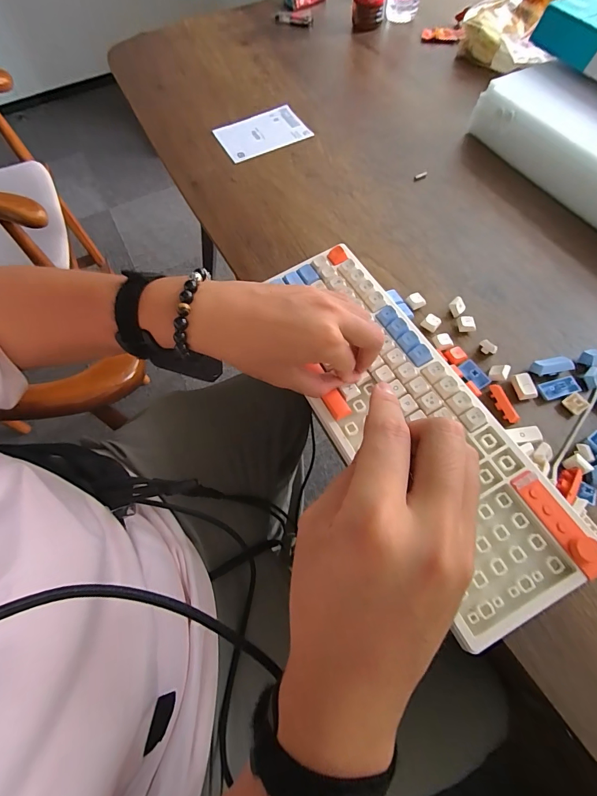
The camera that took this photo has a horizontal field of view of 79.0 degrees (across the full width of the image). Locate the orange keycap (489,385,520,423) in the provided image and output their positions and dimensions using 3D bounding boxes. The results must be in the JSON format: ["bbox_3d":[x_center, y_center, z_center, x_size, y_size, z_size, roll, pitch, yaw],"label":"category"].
[{"bbox_3d":[0.208,0.006,0.367,0.012,0.008,0.043,-15,65,-5],"label":"orange keycap"}]

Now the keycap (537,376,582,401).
[{"bbox_3d":[0.269,-0.010,0.374,0.039,0.006,0.019,-15,65,-5],"label":"keycap"}]

